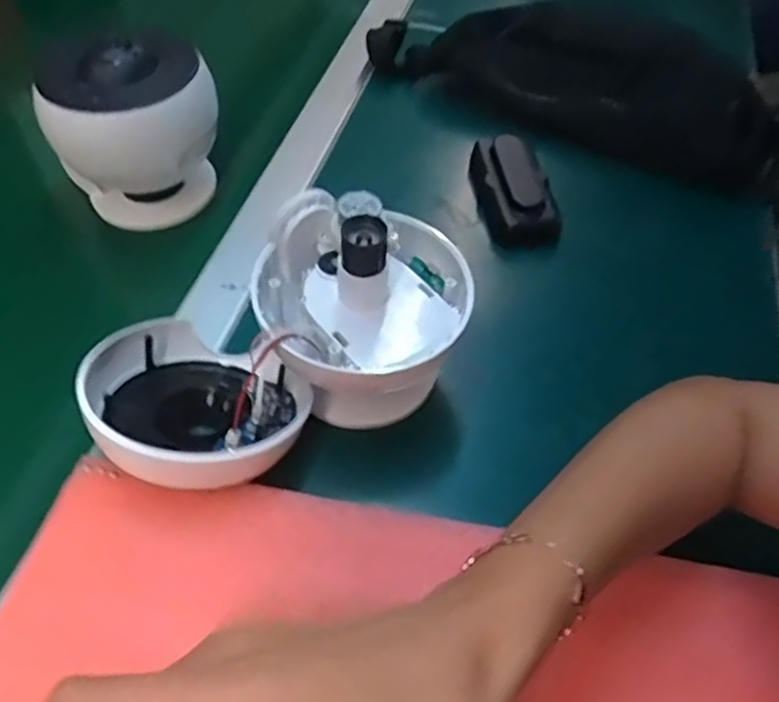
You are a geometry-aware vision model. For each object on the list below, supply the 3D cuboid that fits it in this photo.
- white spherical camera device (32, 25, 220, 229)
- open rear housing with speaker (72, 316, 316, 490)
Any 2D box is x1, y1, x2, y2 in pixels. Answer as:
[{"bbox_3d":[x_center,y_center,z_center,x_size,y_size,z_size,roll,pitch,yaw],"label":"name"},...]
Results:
[{"bbox_3d":[-0.180,-0.153,0.495,0.089,0.136,0.086,10,46,12],"label":"white spherical camera device"},{"bbox_3d":[-0.100,0.028,0.374,0.116,0.059,0.117,2,45,4],"label":"open rear housing with speaker"}]

